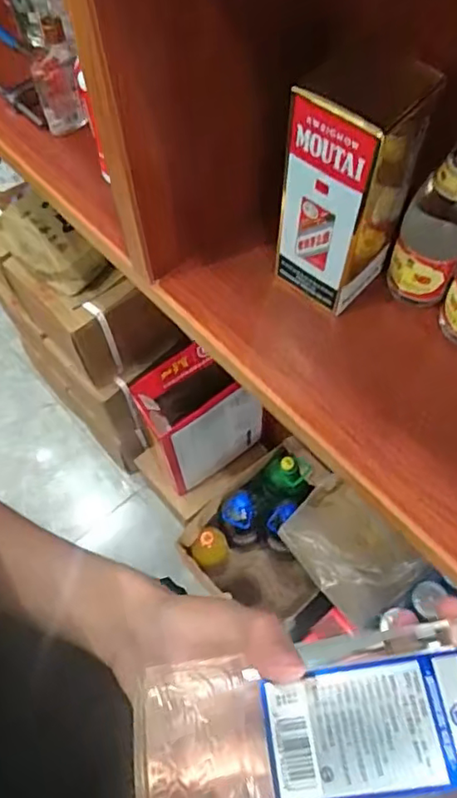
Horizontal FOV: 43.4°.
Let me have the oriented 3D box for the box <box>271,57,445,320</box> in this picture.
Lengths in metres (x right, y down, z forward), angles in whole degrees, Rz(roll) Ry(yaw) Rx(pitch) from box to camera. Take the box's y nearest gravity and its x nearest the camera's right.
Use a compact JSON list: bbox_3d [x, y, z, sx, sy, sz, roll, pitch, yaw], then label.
[{"bbox_3d":[0.115,-0.202,0.555,0.090,0.227,0.099,35,69,17],"label":"box"}]

